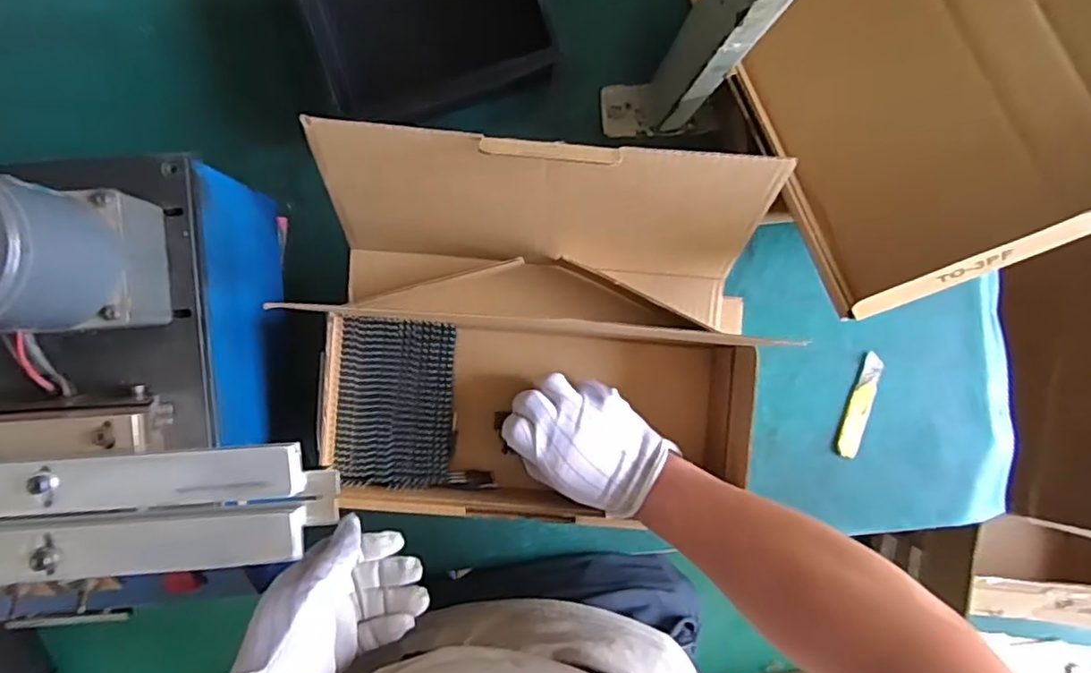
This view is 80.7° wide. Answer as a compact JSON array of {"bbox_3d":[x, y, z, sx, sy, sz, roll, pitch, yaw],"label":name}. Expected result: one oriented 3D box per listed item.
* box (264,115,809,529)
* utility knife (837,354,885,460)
[{"bbox_3d":[-0.004,0.008,0.496,0.334,0.160,0.276,5,92,-3],"label":"box"},{"bbox_3d":[0.313,0.068,0.636,0.020,0.017,0.104,19,91,-3],"label":"utility knife"}]

